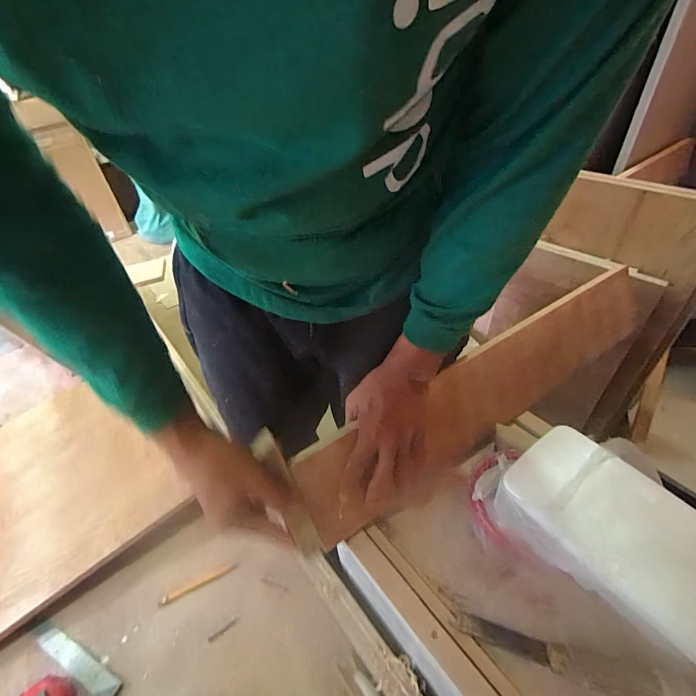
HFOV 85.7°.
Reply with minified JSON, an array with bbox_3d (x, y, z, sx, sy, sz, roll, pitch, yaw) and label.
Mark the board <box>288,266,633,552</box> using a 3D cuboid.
[{"bbox_3d":[0.234,0.060,0.571,0.677,0.149,0.018,-27,20,-22],"label":"board"}]

